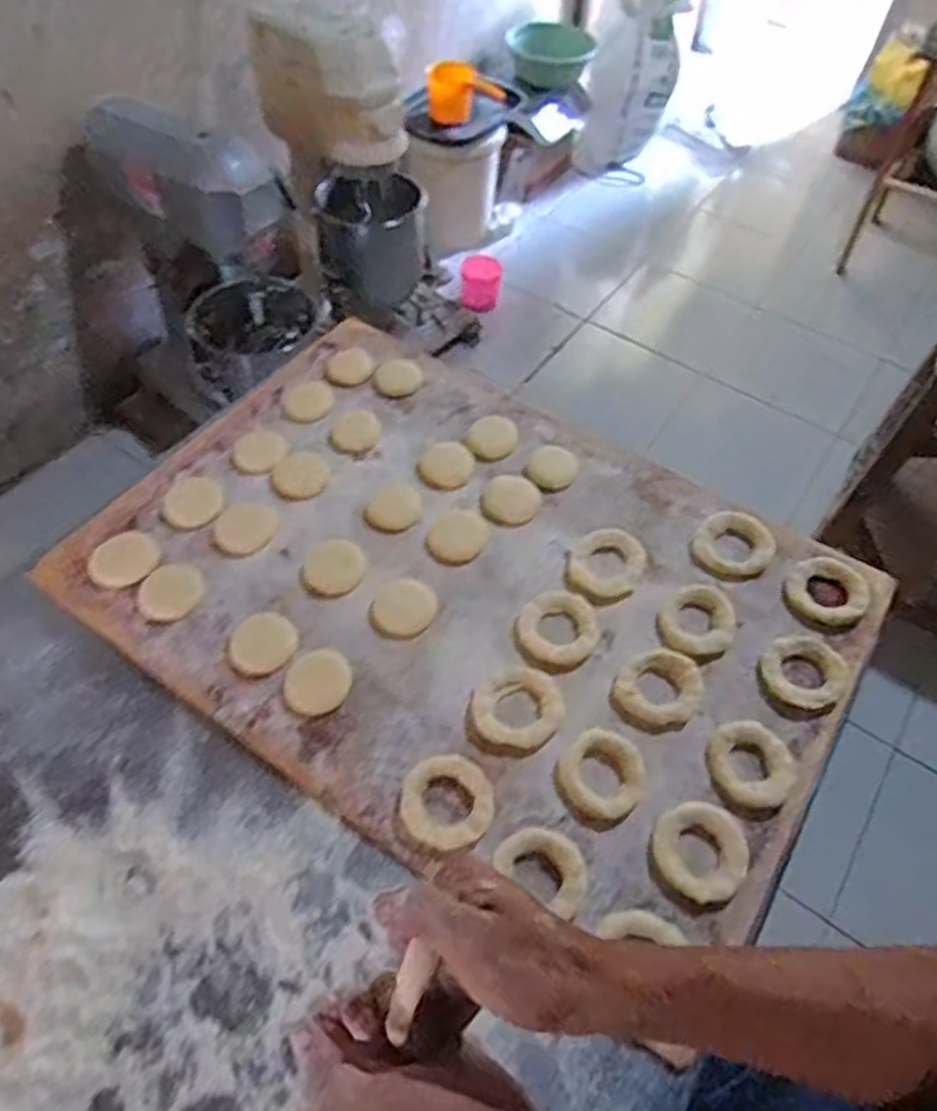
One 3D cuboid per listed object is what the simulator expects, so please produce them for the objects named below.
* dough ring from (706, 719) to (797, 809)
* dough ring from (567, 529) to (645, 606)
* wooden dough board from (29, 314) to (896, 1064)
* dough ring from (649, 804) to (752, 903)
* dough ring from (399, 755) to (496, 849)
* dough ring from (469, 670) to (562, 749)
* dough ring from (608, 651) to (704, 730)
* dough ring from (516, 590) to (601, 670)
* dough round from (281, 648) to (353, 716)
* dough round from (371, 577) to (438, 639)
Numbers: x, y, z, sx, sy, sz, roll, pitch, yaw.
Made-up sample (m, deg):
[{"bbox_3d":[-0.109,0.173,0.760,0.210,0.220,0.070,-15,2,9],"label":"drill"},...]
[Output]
[{"bbox_3d":[0.199,0.146,0.530,0.052,0.013,0.060,-35,63,-24],"label":"dough ring"},{"bbox_3d":[0.115,0.008,0.630,0.060,0.018,0.066,1,55,-2],"label":"dough ring"},{"bbox_3d":[-0.001,0.018,0.625,0.589,0.028,0.408,32,59,18],"label":"wooden dough board"},{"bbox_3d":[0.155,0.196,0.499,0.060,0.011,0.061,1,55,-2],"label":"dough ring"},{"bbox_3d":[-0.015,0.168,0.516,0.062,0.013,0.060,1,55,-2],"label":"dough ring"},{"bbox_3d":[0.037,0.111,0.556,0.062,0.015,0.064,1,55,-2],"label":"dough ring"},{"bbox_3d":[0.143,0.101,0.566,0.060,0.014,0.064,1,55,-2],"label":"dough ring"},{"bbox_3d":[0.072,0.055,0.589,0.058,0.017,0.061,1,55,-2],"label":"dough ring"},{"bbox_3d":[-0.113,0.094,0.566,0.044,0.010,0.052,30,59,18],"label":"dough round"},{"bbox_3d":[-0.052,0.042,0.605,0.049,0.008,0.049,1,55,-2],"label":"dough round"}]

